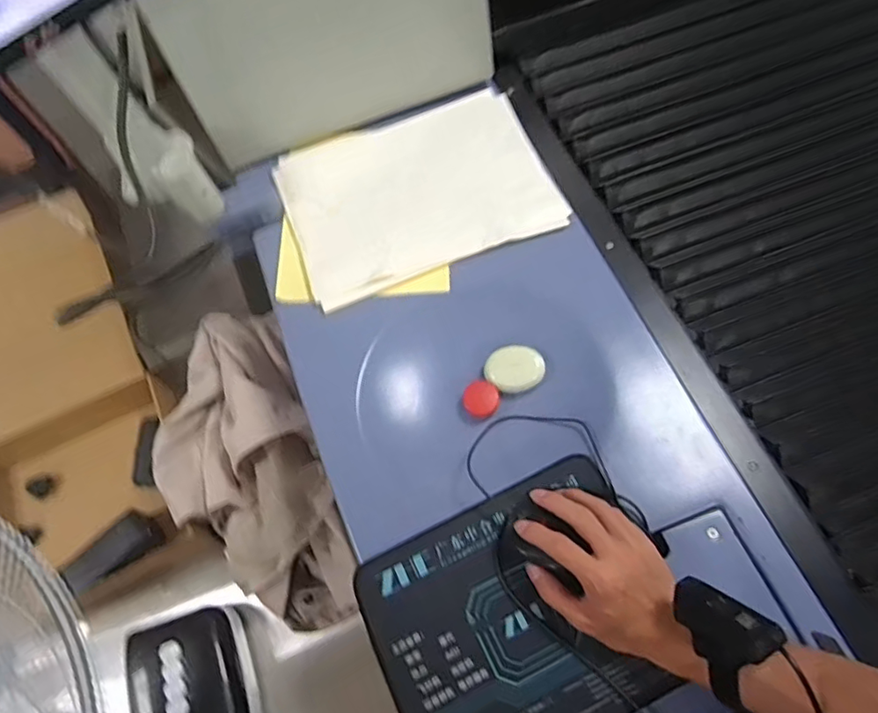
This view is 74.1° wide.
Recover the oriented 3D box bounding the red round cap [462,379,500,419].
[{"bbox_3d":[0.046,0.045,0.622,0.040,0.008,0.039,-3,64,5],"label":"red round cap"}]

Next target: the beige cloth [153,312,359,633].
[{"bbox_3d":[-0.267,0.147,0.780,0.191,0.148,0.436,-22,64,-4],"label":"beige cloth"}]

